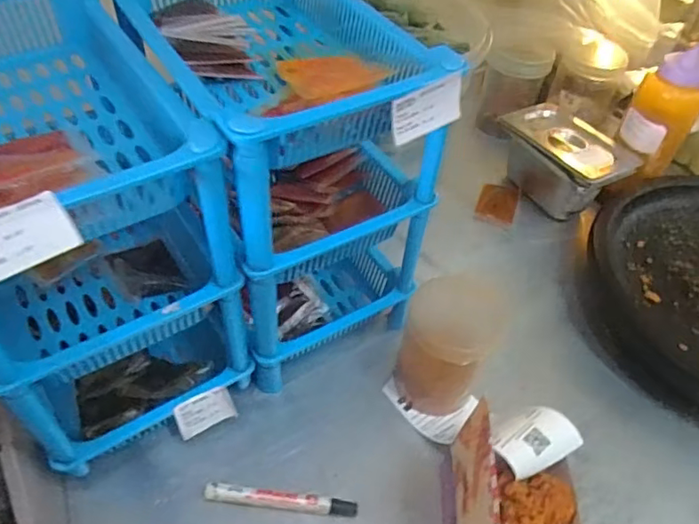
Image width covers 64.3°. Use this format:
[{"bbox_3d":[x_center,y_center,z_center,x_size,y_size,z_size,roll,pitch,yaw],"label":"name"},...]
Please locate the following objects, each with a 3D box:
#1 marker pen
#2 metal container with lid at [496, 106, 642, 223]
[{"bbox_3d":[-0.064,0.225,0.524,0.142,0.012,0.017,7,49,2],"label":"marker pen"},{"bbox_3d":[0.306,-0.151,0.827,0.124,0.101,0.190,-17,52,-20],"label":"metal container with lid"}]

